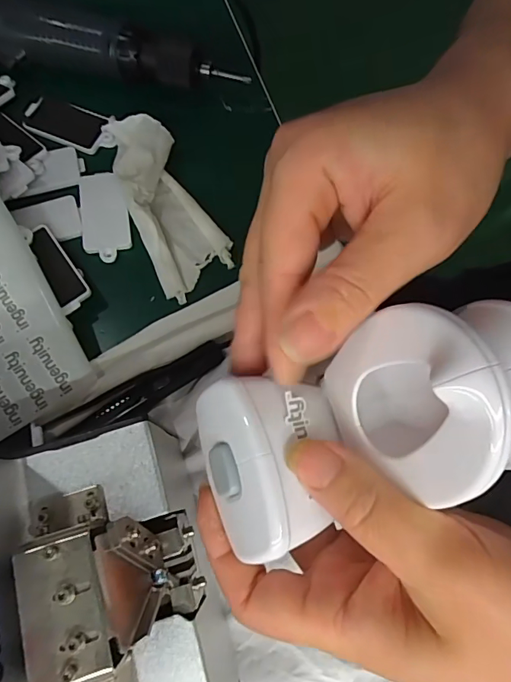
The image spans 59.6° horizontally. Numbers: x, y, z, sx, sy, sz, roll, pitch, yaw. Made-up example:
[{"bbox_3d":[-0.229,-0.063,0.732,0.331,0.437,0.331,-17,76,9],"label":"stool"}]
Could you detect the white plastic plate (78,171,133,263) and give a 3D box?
[{"bbox_3d":[-0.104,-0.087,0.305,0.034,0.008,0.067,-11,73,1],"label":"white plastic plate"}]

